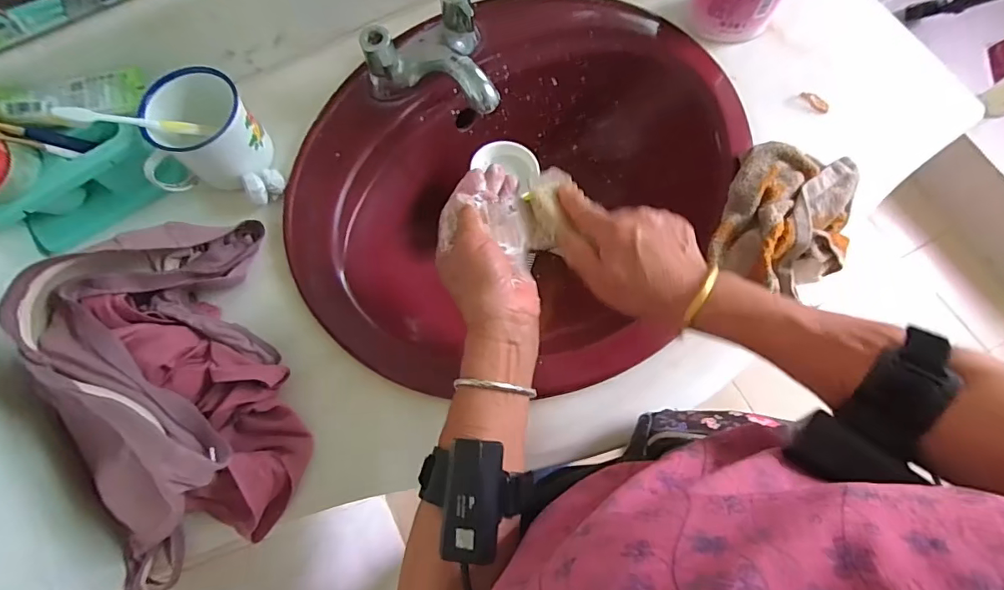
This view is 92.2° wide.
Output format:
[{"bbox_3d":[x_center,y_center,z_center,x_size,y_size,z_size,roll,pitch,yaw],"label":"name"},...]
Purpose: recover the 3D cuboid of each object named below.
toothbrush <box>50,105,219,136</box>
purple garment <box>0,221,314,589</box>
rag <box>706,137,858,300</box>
[{"bbox_3d":[-0.349,-0.168,0.471,0.010,0.133,0.019,-44,71,33],"label":"toothbrush"},{"bbox_3d":[-0.294,0.073,0.413,0.168,0.106,0.295,-22,74,-4],"label":"purple garment"},{"bbox_3d":[0.291,-0.079,0.482,0.124,0.039,0.156,22,75,9],"label":"rag"}]

